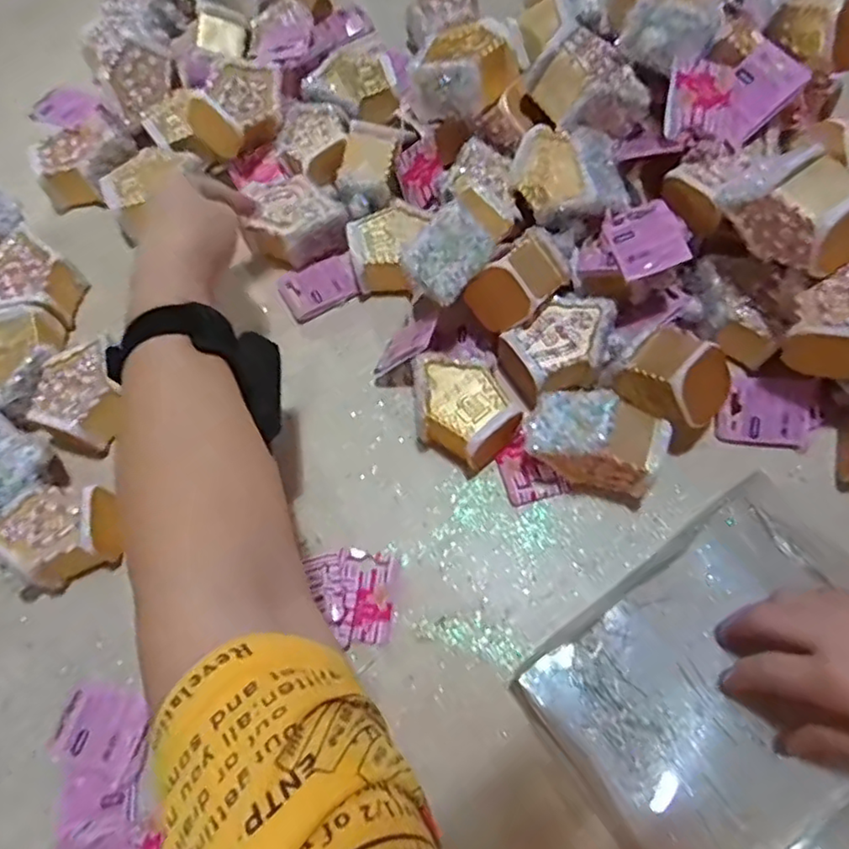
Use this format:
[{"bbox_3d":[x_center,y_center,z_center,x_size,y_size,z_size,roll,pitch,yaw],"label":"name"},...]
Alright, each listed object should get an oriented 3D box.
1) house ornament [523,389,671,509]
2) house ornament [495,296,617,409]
[{"bbox_3d":[0.115,0.010,0.430,0.089,0.070,0.054,14,70,10],"label":"house ornament"},{"bbox_3d":[0.104,-0.054,0.468,0.085,0.042,0.064,-29,69,-7],"label":"house ornament"}]

